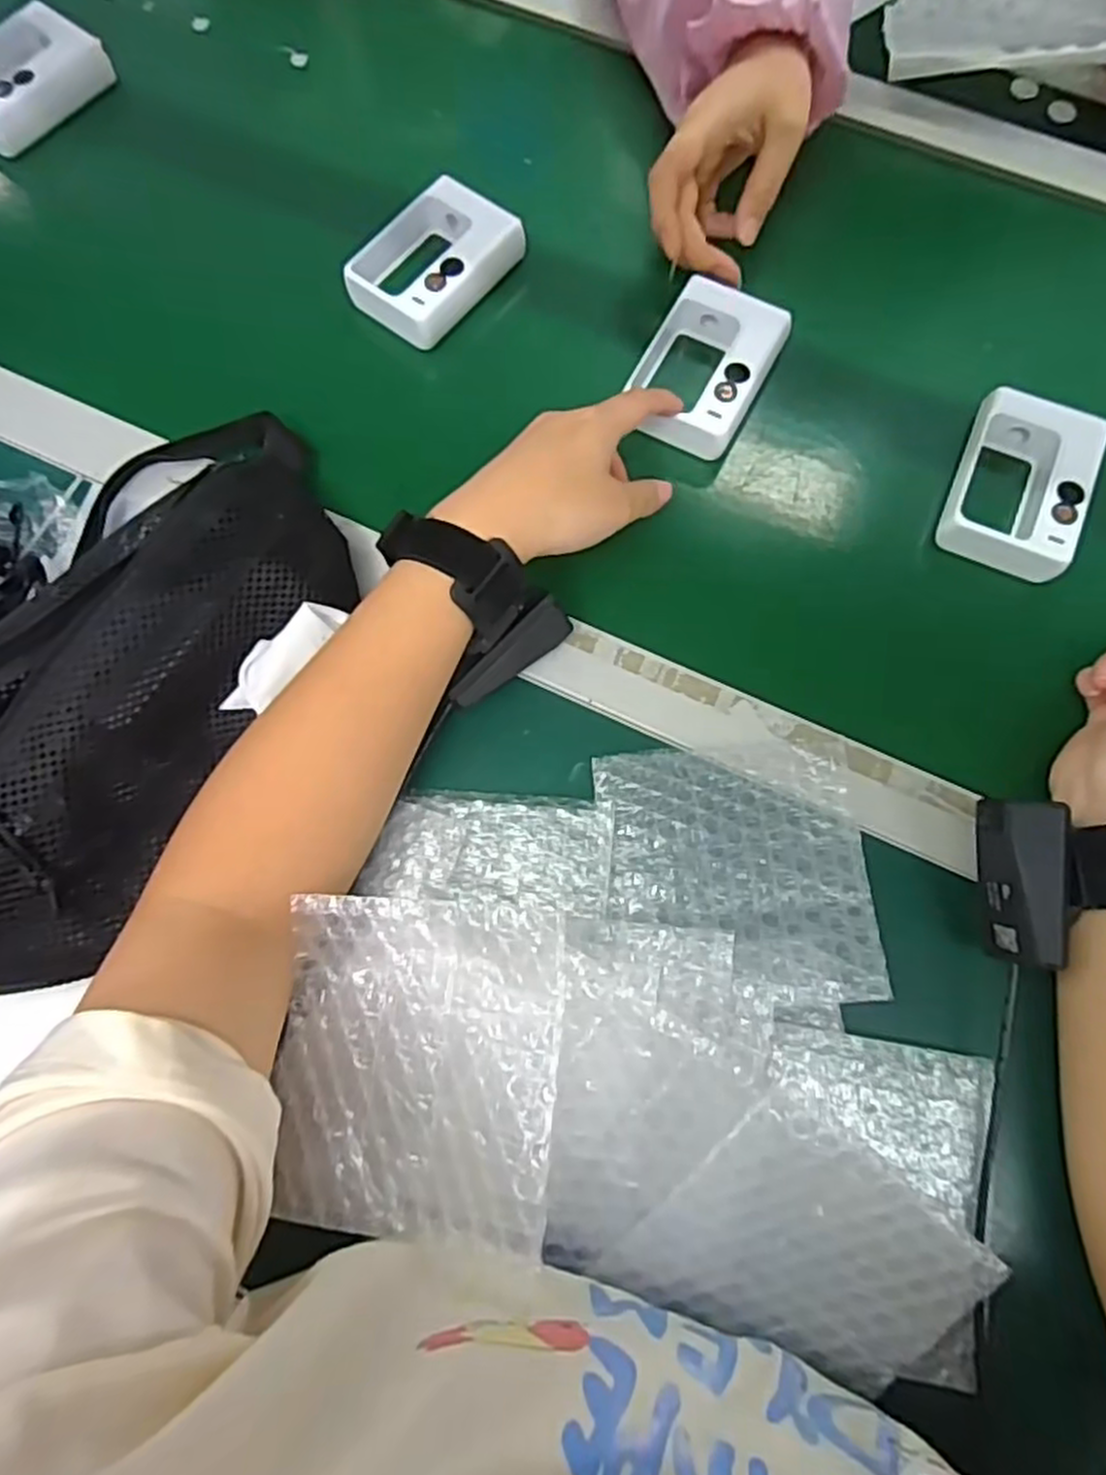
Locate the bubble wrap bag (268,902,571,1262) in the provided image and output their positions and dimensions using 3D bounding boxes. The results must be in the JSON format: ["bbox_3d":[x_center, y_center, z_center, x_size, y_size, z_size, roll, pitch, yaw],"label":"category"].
[{"bbox_3d":[-0.053,0.124,0.295,0.113,0.009,0.119,0,80,21],"label":"bubble wrap bag"}]

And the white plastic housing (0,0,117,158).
[{"bbox_3d":[-0.356,-0.442,0.517,0.065,0.028,0.102,40,77,11],"label":"white plastic housing"}]

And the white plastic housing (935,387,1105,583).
[{"bbox_3d":[0.257,-0.139,0.429,0.067,0.029,0.095,23,74,7],"label":"white plastic housing"}]

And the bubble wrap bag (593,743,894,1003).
[{"bbox_3d":[0.086,0.061,0.367,0.120,0.014,0.118,-4,73,-1],"label":"bubble wrap bag"}]

